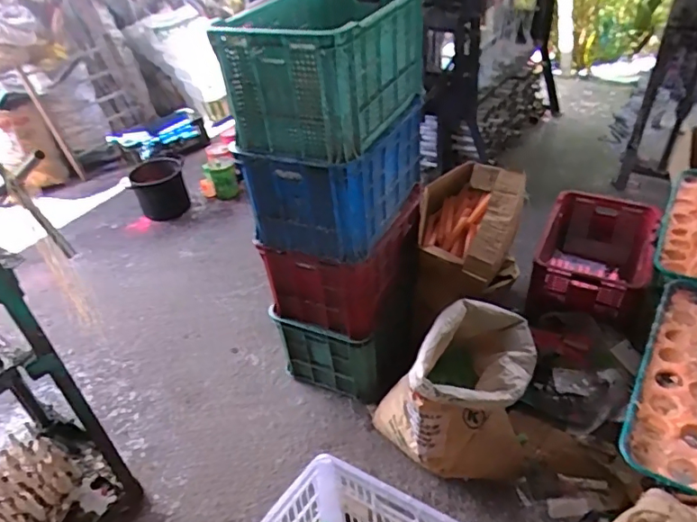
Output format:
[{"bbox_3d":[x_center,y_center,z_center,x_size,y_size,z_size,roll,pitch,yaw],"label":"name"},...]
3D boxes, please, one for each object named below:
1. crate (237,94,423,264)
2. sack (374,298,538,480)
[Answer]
[{"bbox_3d":[-0.033,-0.240,1.422,0.333,0.261,0.445,13,42,23],"label":"crate"},{"bbox_3d":[0.304,0.349,1.372,0.402,0.416,0.276,-14,39,-9],"label":"sack"}]

